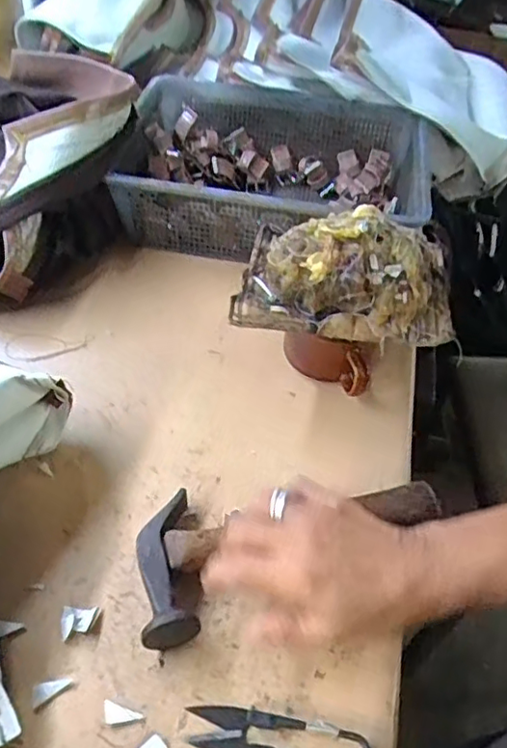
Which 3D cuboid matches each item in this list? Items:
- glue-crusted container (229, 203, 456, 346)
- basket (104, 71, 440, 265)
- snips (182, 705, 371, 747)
[{"bbox_3d":[0.073,-0.089,0.457,0.162,0.065,0.110,6,48,1],"label":"glue-crusted container"},{"bbox_3d":[0.024,-0.204,0.633,0.295,0.097,0.232,9,49,4],"label":"basket"},{"bbox_3d":[0.014,0.196,0.326,0.098,0.006,0.024,6,48,1],"label":"snips"}]

